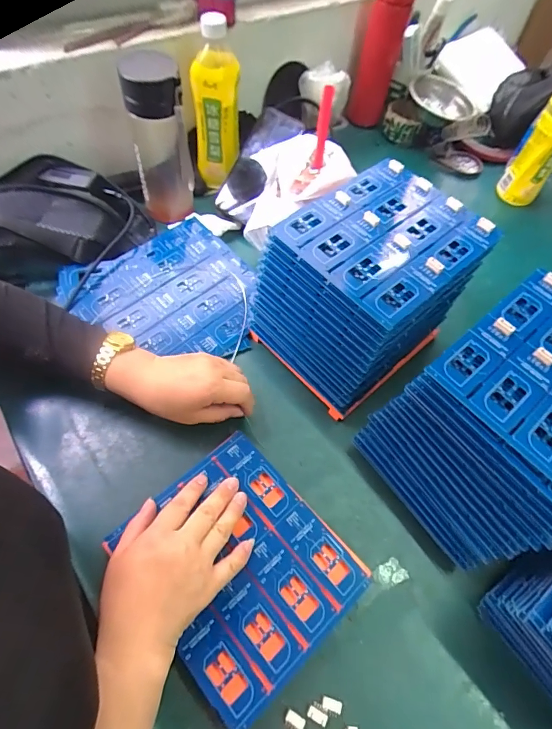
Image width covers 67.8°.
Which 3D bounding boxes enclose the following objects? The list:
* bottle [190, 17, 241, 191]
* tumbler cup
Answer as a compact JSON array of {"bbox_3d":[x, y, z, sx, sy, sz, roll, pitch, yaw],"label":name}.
[{"bbox_3d":[-0.086,-0.362,0.589,0.067,0.208,0.055,-9,59,-12],"label":"bottle"},{"bbox_3d":[-0.152,-0.287,0.539,0.068,0.188,0.078,-9,59,-12],"label":"tumbler cup"}]

